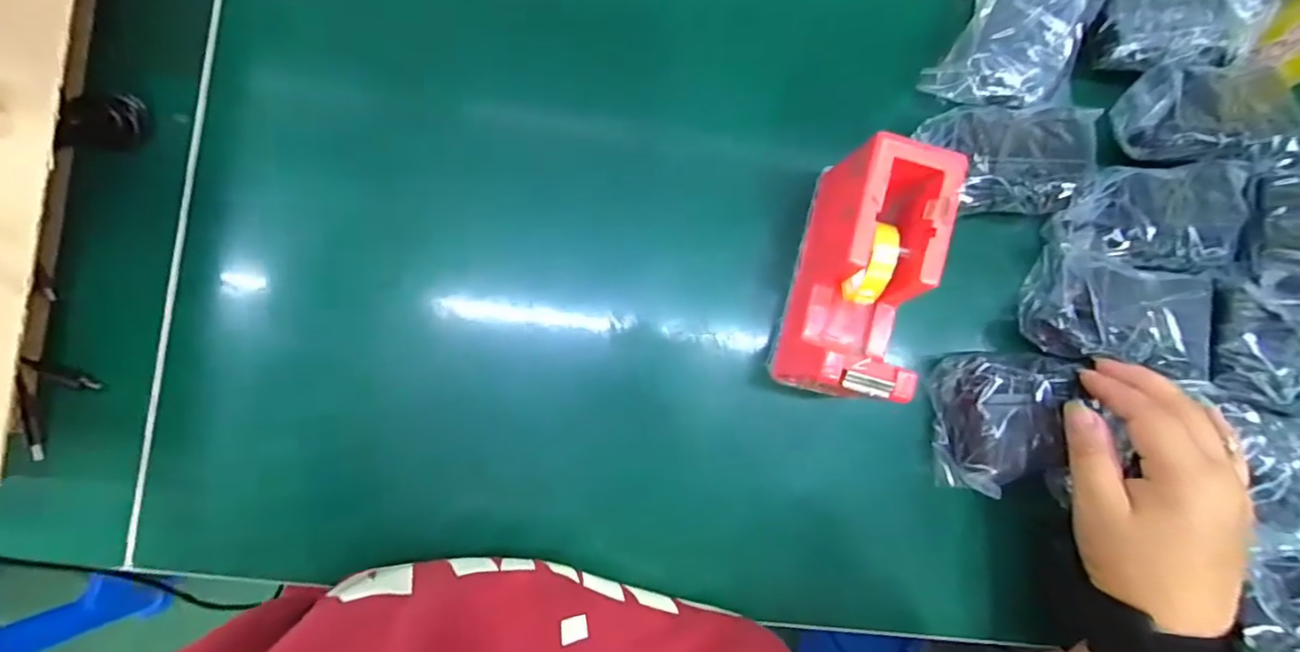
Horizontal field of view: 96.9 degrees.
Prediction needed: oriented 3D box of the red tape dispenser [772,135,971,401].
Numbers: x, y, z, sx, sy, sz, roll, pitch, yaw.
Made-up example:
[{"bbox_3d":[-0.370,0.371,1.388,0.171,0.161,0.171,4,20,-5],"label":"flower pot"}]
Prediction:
[{"bbox_3d":[0.110,-0.026,0.316,0.054,0.093,0.130,16,85,-2],"label":"red tape dispenser"}]

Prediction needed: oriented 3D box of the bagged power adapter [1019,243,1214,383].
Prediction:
[{"bbox_3d":[0.280,-0.007,0.340,0.100,0.031,0.065,13,85,-2],"label":"bagged power adapter"}]

